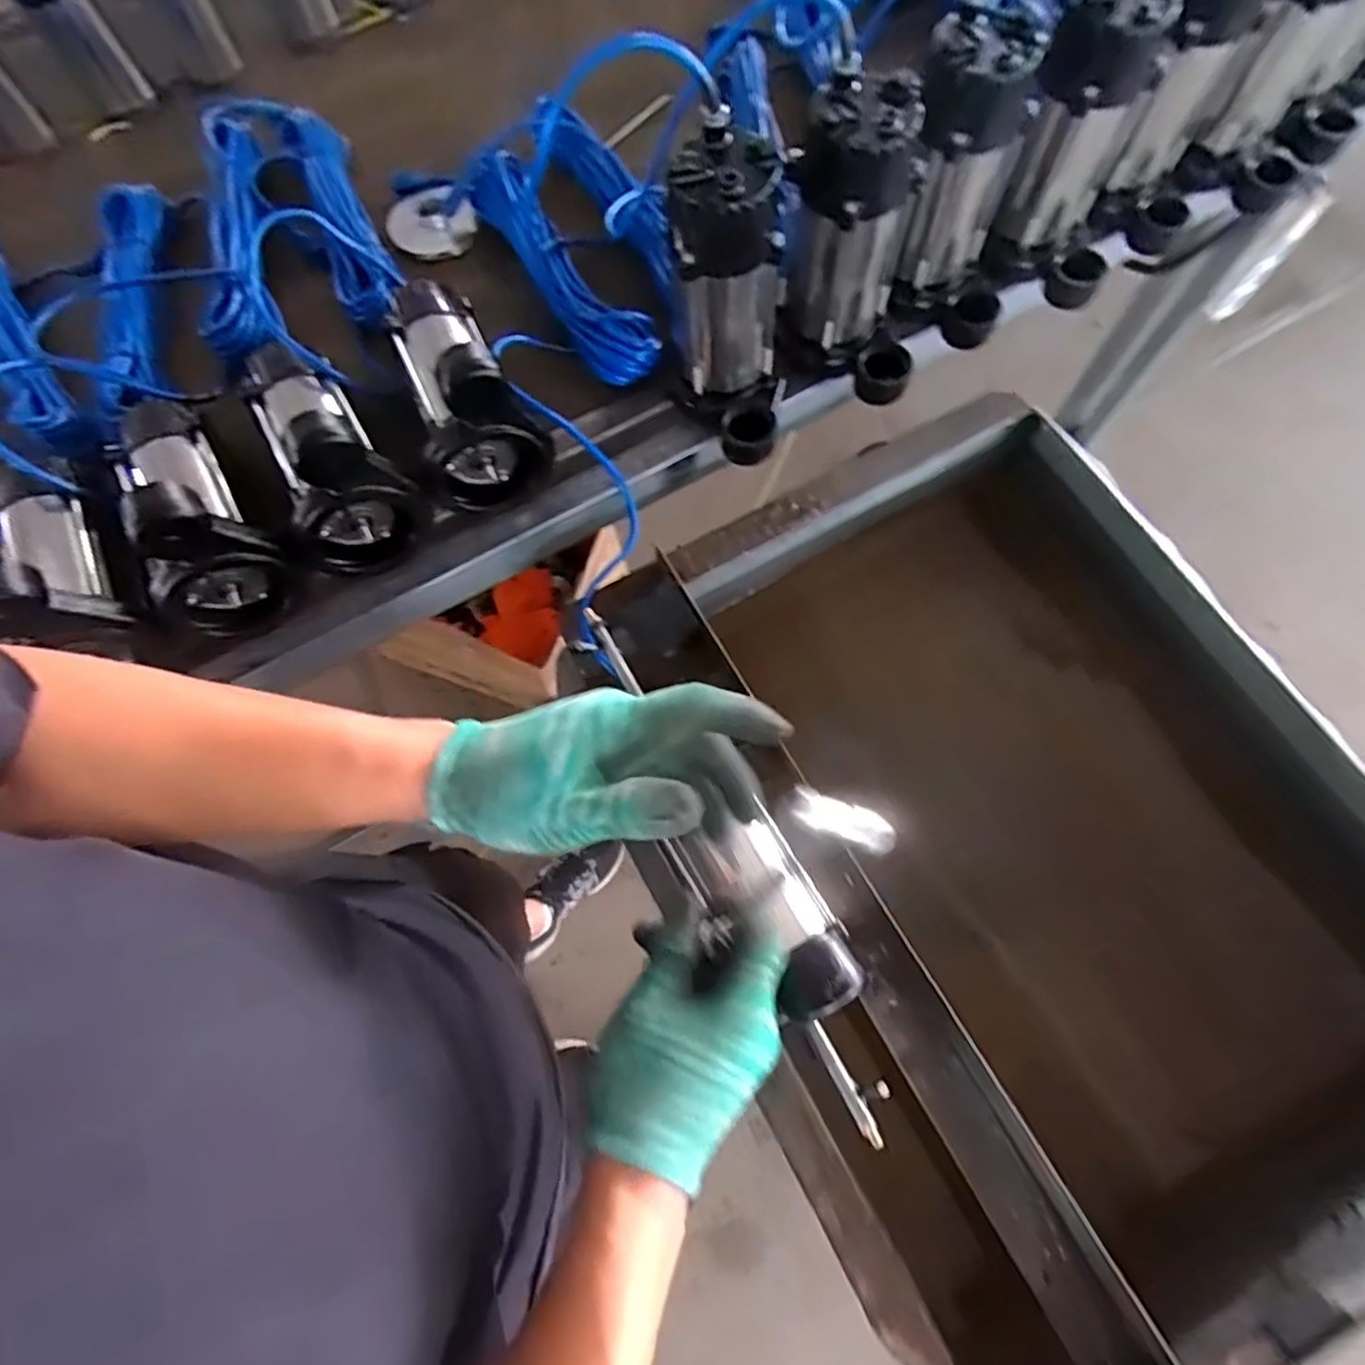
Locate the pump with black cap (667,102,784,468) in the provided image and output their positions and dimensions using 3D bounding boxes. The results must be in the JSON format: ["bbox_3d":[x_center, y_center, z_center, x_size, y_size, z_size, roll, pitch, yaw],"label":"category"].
[{"bbox_3d":[0.042,-0.331,0.628,0.105,0.221,0.154,0,71,2],"label":"pump with black cap"}]

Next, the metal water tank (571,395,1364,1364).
[{"bbox_3d":[0.308,0.151,0.705,0.610,0.264,0.739,-28,72,-7],"label":"metal water tank"}]

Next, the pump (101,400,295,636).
[{"bbox_3d":[-0.452,-0.156,0.636,0.098,0.169,0.185,-34,73,-9],"label":"pump"}]

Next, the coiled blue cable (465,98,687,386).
[{"bbox_3d":[-0.113,-0.492,0.776,0.195,0.101,0.366,-19,71,-4],"label":"coiled blue cable"}]

